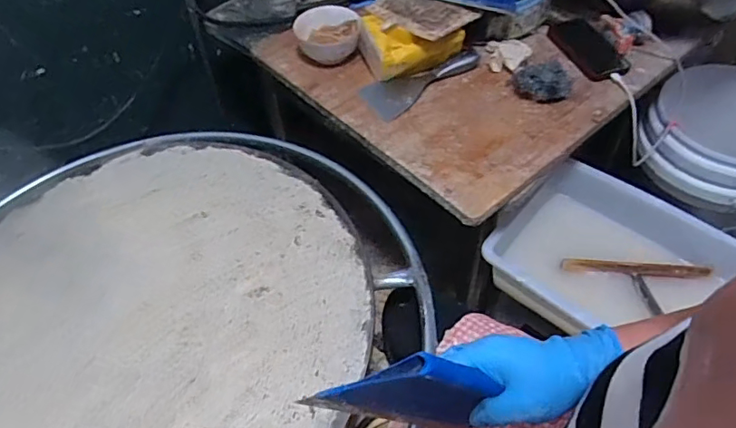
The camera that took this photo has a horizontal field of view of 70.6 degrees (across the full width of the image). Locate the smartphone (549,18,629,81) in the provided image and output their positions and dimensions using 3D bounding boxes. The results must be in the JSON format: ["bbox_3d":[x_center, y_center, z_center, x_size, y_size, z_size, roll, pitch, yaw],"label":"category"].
[{"bbox_3d":[0.384,-0.289,0.911,0.078,0.015,0.150,-22,59,-6],"label":"smartphone"}]

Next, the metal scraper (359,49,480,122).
[{"bbox_3d":[0.092,-0.234,0.891,0.219,0.030,0.084,-29,56,-19],"label":"metal scraper"}]

